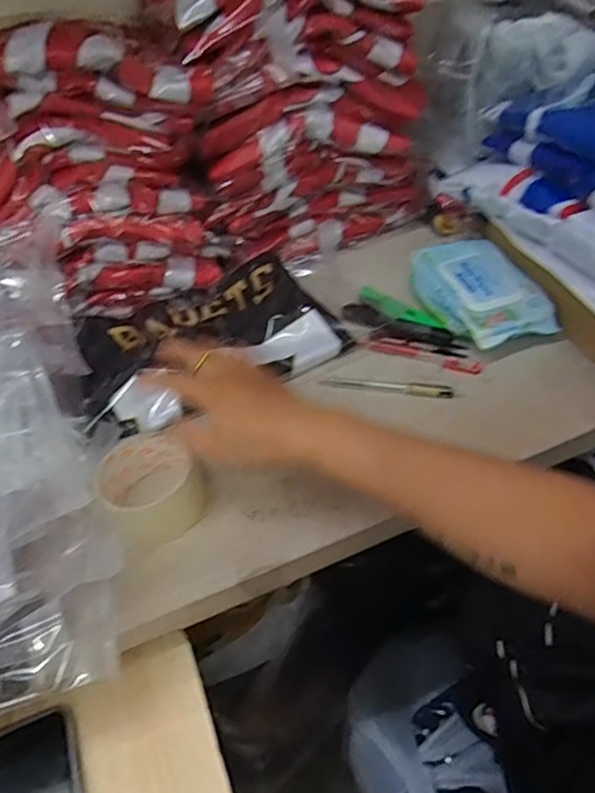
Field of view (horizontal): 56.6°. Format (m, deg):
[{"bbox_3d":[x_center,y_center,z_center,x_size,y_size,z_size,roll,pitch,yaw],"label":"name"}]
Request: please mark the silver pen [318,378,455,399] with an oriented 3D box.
[{"bbox_3d":[0.085,-0.009,0.534,0.125,0.008,0.013,4,46,16],"label":"silver pen"}]

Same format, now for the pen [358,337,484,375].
[{"bbox_3d":[0.125,-0.043,0.569,0.127,0.013,0.018,20,52,28],"label":"pen"}]

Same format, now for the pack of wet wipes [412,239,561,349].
[{"bbox_3d":[0.189,-0.116,0.593,0.097,0.031,0.164,-18,45,-6],"label":"pack of wet wipes"}]

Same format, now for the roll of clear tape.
[{"bbox_3d":[-0.125,0.076,0.477,0.084,0.050,0.081,-6,45,6],"label":"roll of clear tape"}]

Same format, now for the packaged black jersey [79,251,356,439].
[{"bbox_3d":[-0.099,-0.072,0.614,0.261,0.046,0.208,-18,46,-14],"label":"packaged black jersey"}]

